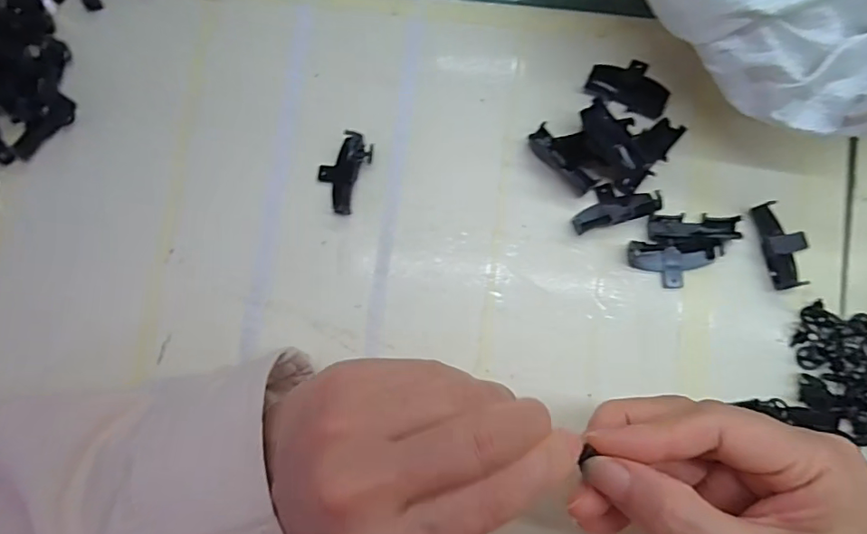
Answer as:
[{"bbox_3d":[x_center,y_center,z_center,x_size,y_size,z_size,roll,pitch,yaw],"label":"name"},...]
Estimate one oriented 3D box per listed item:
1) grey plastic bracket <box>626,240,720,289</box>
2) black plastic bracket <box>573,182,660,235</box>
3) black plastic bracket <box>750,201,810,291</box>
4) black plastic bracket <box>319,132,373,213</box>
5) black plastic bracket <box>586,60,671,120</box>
[{"bbox_3d":[0.117,-0.002,0.243,0.043,0.008,0.022,-1,81,4],"label":"grey plastic bracket"},{"bbox_3d":[0.089,-0.032,0.251,0.041,0.010,0.020,-15,80,2],"label":"black plastic bracket"},{"bbox_3d":[0.168,-0.011,0.242,0.021,0.009,0.041,-12,81,3],"label":"black plastic bracket"},{"bbox_3d":[-0.048,-0.050,0.264,0.024,0.010,0.041,20,83,7],"label":"black plastic bracket"},{"bbox_3d":[0.098,-0.091,0.253,0.040,0.014,0.018,30,85,8],"label":"black plastic bracket"}]

